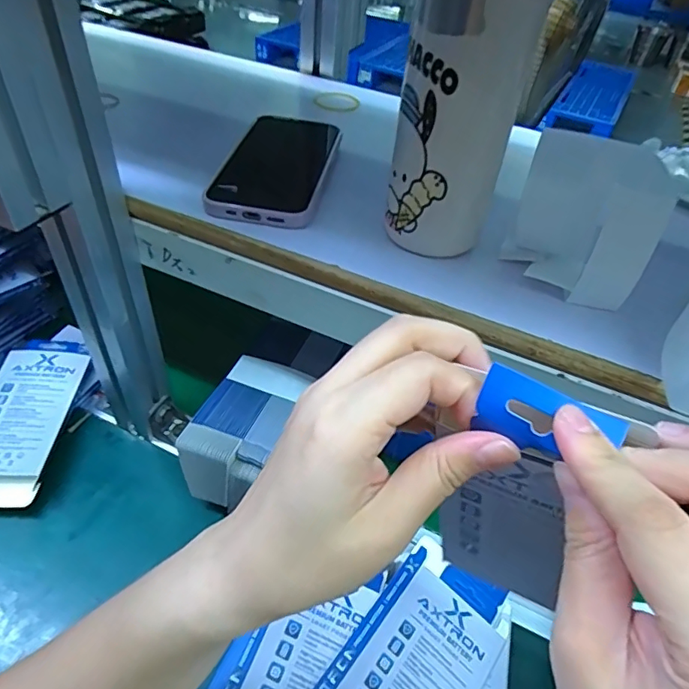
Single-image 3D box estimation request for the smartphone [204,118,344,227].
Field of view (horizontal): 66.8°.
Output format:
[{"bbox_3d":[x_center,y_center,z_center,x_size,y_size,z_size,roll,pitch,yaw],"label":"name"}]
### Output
[{"bbox_3d":[-0.048,-0.134,0.391,0.073,0.012,0.147,9,44,3],"label":"smartphone"}]

